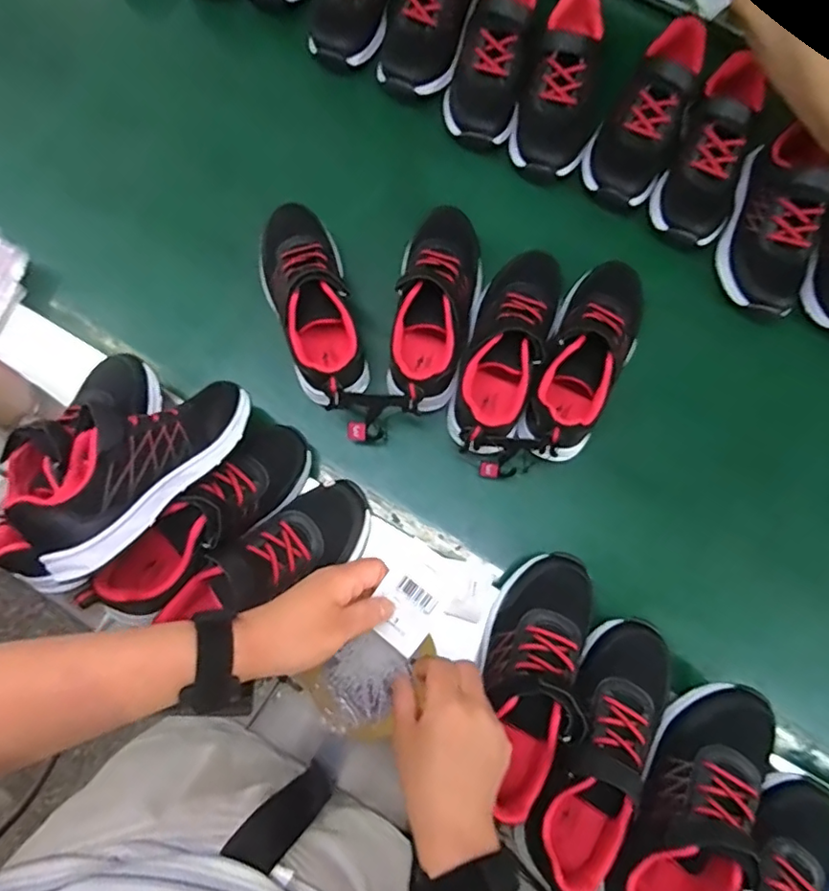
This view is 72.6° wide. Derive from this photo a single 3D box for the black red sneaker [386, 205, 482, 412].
[{"bbox_3d":[0.024,-0.148,0.634,0.086,0.099,0.221,10,78,1],"label":"black red sneaker"}]

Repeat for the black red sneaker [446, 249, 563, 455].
[{"bbox_3d":[0.098,-0.103,0.626,0.080,0.102,0.231,21,78,3],"label":"black red sneaker"}]

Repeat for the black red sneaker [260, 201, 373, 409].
[{"bbox_3d":[-0.114,-0.156,0.626,0.084,0.090,0.232,-17,79,-5],"label":"black red sneaker"}]

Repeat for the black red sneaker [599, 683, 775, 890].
[{"bbox_3d":[0.249,0.322,0.496,0.083,0.083,0.228,33,79,6],"label":"black red sneaker"}]

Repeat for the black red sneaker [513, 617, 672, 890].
[{"bbox_3d":[0.169,0.275,0.499,0.093,0.079,0.231,34,79,6],"label":"black red sneaker"}]

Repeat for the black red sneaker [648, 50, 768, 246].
[{"bbox_3d":[0.357,-0.348,0.668,0.099,0.079,0.221,22,91,3],"label":"black red sneaker"}]

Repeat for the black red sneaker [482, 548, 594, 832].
[{"bbox_3d":[0.109,0.208,0.507,0.090,0.074,0.221,16,78,2],"label":"black red sneaker"}]

